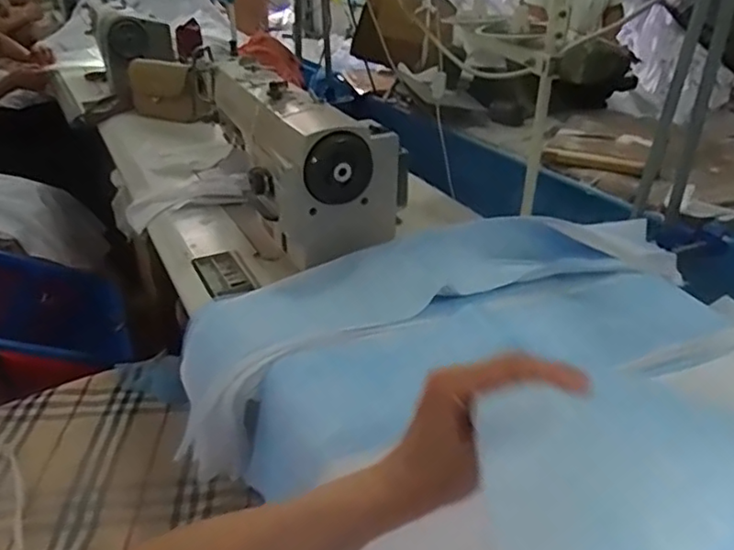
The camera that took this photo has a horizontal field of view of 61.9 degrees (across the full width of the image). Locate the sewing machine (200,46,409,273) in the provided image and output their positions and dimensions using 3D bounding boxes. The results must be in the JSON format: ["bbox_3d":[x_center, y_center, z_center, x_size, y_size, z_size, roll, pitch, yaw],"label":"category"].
[{"bbox_3d":[-0.131,-0.208,1.003,0.167,0.203,0.463,-15,33,-25],"label":"sewing machine"}]

